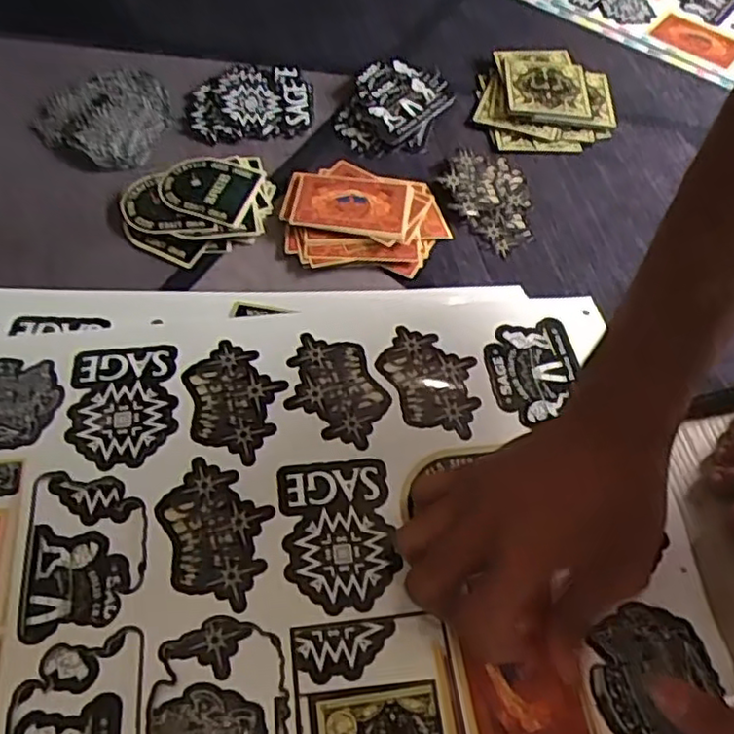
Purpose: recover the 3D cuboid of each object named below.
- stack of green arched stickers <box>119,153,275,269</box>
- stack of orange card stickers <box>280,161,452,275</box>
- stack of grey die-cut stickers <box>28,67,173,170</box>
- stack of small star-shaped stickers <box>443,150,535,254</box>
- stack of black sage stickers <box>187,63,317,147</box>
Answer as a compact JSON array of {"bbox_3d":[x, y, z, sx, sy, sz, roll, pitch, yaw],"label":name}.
[{"bbox_3d":[-0.118,-0.117,0.492,0.106,0.009,0.084,-22,61,-17],"label":"stack of green arched stickers"},{"bbox_3d":[-0.002,-0.109,0.490,0.114,0.007,0.088,5,57,0],"label":"stack of orange card stickers"},{"bbox_3d":[-0.204,-0.204,0.546,0.102,0.011,0.103,22,59,10],"label":"stack of grey die-cut stickers"},{"bbox_3d":[0.089,-0.126,0.511,0.063,0.009,0.096,1,57,-3],"label":"stack of small star-shaped stickers"},{"bbox_3d":[-0.096,-0.216,0.555,0.099,0.010,0.087,-16,59,-13],"label":"stack of black sage stickers"}]

